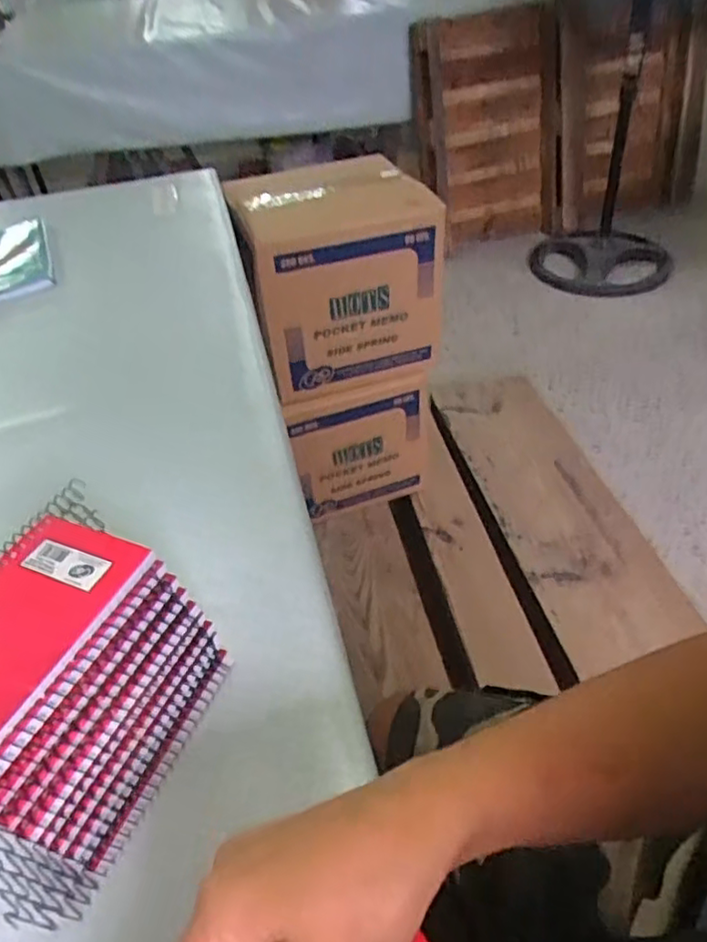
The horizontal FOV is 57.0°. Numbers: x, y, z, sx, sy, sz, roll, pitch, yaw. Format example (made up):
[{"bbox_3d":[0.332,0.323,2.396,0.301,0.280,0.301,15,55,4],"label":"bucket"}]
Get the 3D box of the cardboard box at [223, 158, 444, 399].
[{"bbox_3d":[-0.023,-0.342,1.123,0.309,0.295,0.253,-13,44,-6],"label":"cardboard box"}]

